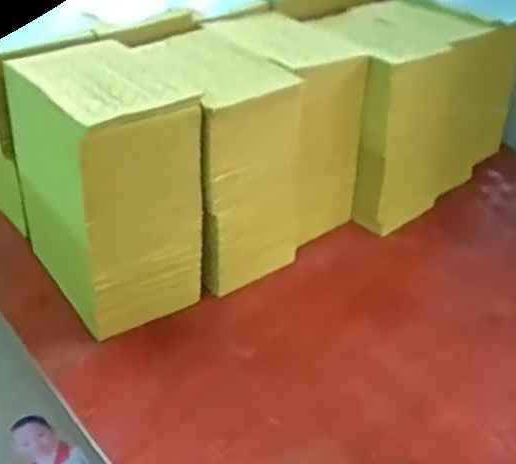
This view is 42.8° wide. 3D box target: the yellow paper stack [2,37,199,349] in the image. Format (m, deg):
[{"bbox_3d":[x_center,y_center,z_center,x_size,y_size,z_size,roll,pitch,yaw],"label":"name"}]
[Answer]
[{"bbox_3d":[-0.139,-0.048,0.637,0.133,0.206,0.179,-19,45,-33],"label":"yellow paper stack"}]

